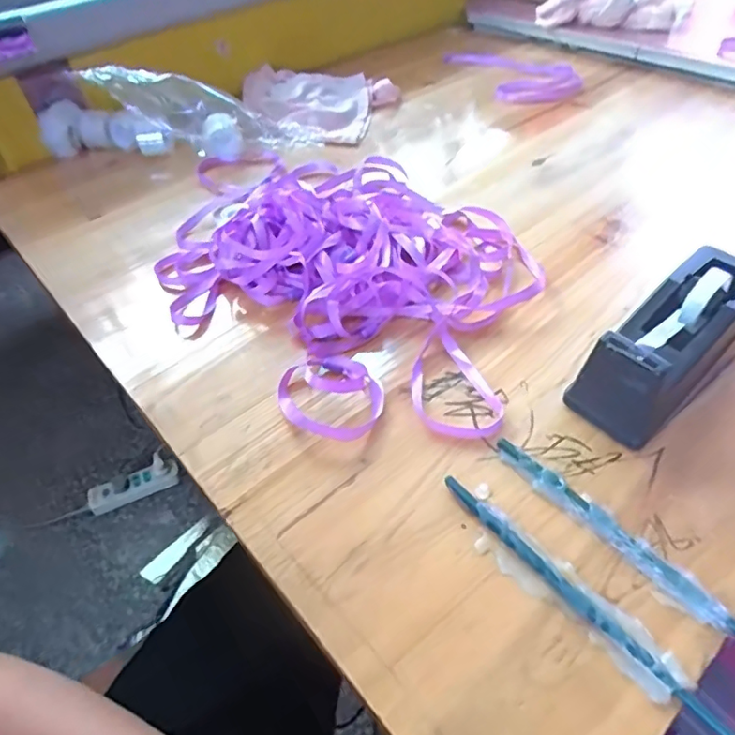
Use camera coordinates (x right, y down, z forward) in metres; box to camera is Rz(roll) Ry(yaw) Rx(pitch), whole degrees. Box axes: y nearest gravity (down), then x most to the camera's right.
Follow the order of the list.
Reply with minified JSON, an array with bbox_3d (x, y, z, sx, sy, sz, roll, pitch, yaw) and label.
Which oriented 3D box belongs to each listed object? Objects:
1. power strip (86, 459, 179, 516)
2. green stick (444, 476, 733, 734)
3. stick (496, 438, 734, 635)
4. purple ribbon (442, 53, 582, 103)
[{"bbox_3d":[-0.509,0.255,1.193,0.188,0.033,0.064,-20,49,-15],"label":"power strip"},{"bbox_3d":[0.127,0.135,0.283,0.011,0.005,0.234,-32,53,-24],"label":"green stick"},{"bbox_3d":[0.165,0.114,0.300,0.009,0.009,0.234,-33,53,-25],"label":"stick"},{"bbox_3d":[0.226,-0.459,0.844,0.132,0.018,0.230,-13,47,-8],"label":"purple ribbon"}]

